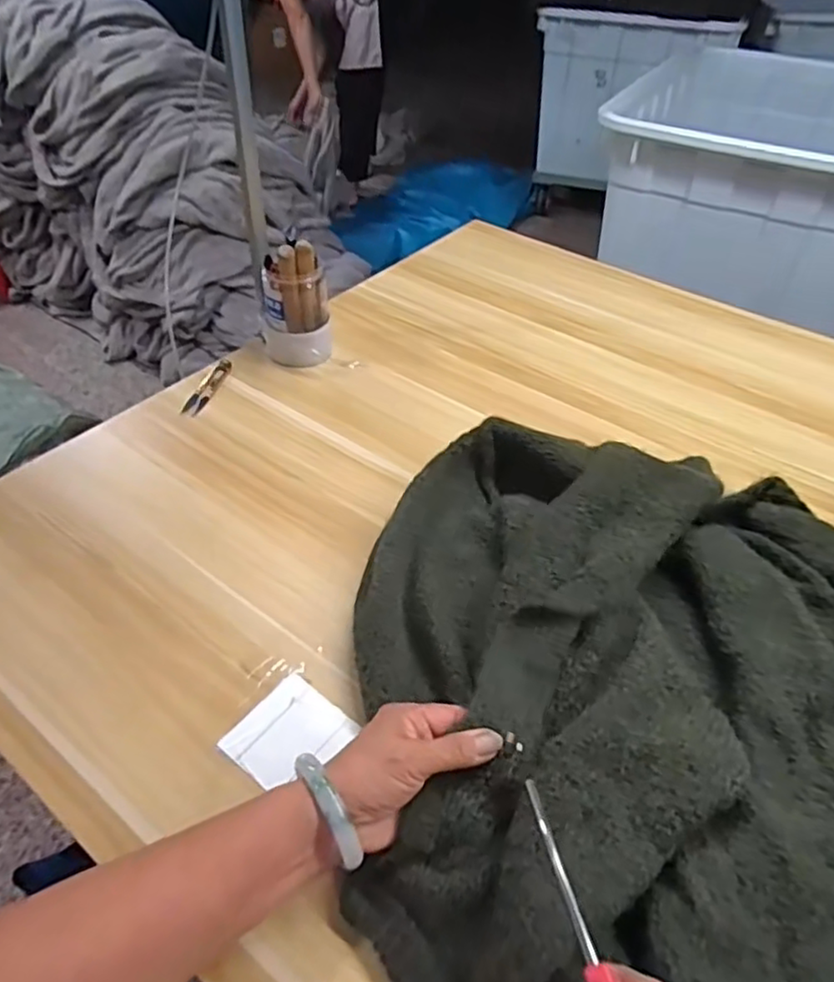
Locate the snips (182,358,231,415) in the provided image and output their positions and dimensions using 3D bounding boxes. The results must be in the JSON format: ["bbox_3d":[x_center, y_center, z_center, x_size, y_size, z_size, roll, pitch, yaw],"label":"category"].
[{"bbox_3d":[-0.246,-0.123,0.783,0.023,0.008,0.102,12,46,10],"label":"snips"}]

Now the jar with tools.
[{"bbox_3d":[-0.144,-0.225,0.789,0.080,0.148,0.063,-12,47,-13],"label":"jar with tools"}]

